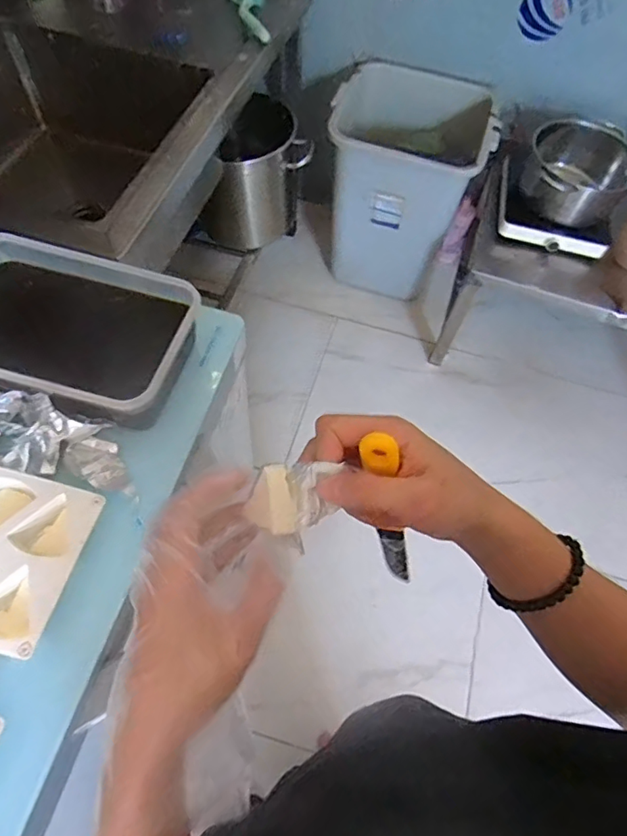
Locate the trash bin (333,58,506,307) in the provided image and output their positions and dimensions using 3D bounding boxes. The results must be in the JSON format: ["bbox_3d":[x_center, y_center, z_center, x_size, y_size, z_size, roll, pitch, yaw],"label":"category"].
[{"bbox_3d":[0.262,-0.698,1.617,0.433,0.488,0.400,19,61,7],"label":"trash bin"}]

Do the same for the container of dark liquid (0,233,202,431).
[{"bbox_3d":[-0.277,-0.099,0.551,0.285,0.049,0.167,16,61,5],"label":"container of dark liquid"}]

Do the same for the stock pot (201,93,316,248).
[{"bbox_3d":[-0.190,-0.697,1.493,0.294,0.310,0.320,2,60,-3],"label":"stock pot"}]

